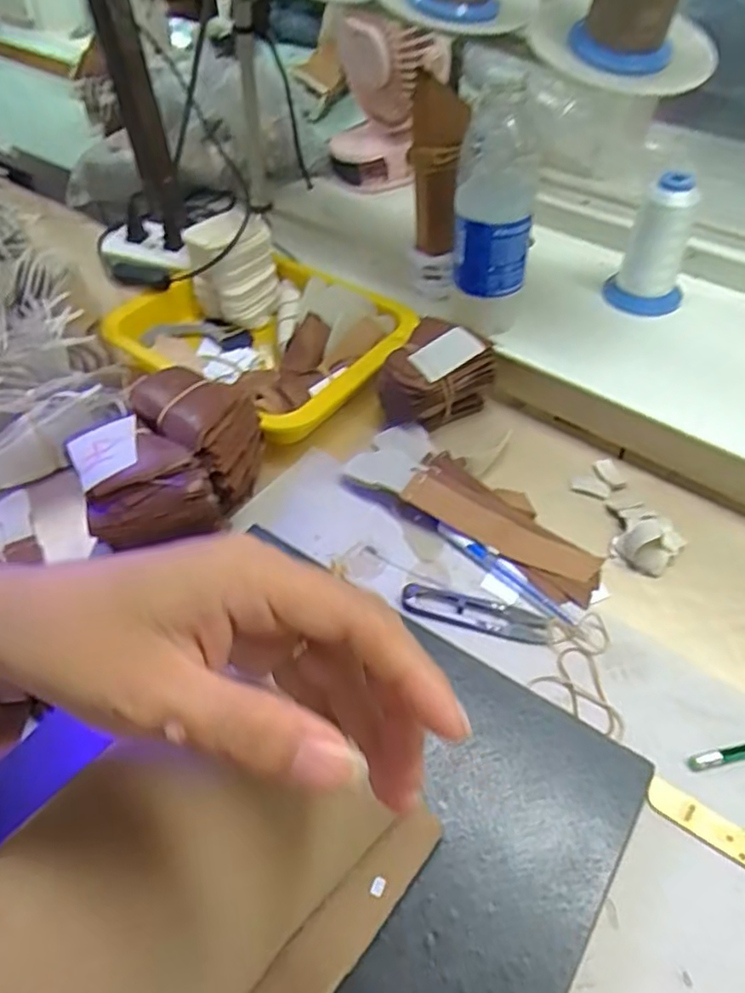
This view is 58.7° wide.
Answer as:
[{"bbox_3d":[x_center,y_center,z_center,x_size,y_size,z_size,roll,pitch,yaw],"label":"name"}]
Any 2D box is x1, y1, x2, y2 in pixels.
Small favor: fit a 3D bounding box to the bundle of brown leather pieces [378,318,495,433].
[{"bbox_3d":[0.045,-0.102,0.561,0.095,0.069,0.067,-27,53,-18],"label":"bundle of brown leather pieces"}]

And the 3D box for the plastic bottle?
[{"bbox_3d":[0.096,-0.243,0.521,0.061,0.157,0.055,4,51,6],"label":"plastic bottle"}]

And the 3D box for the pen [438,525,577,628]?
[{"bbox_3d":[0.093,0.053,0.465,0.014,0.008,0.114,-37,57,-25],"label":"pen"}]

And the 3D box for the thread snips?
[{"bbox_3d":[0.069,0.079,0.445,0.099,0.006,0.028,12,51,14],"label":"thread snips"}]

